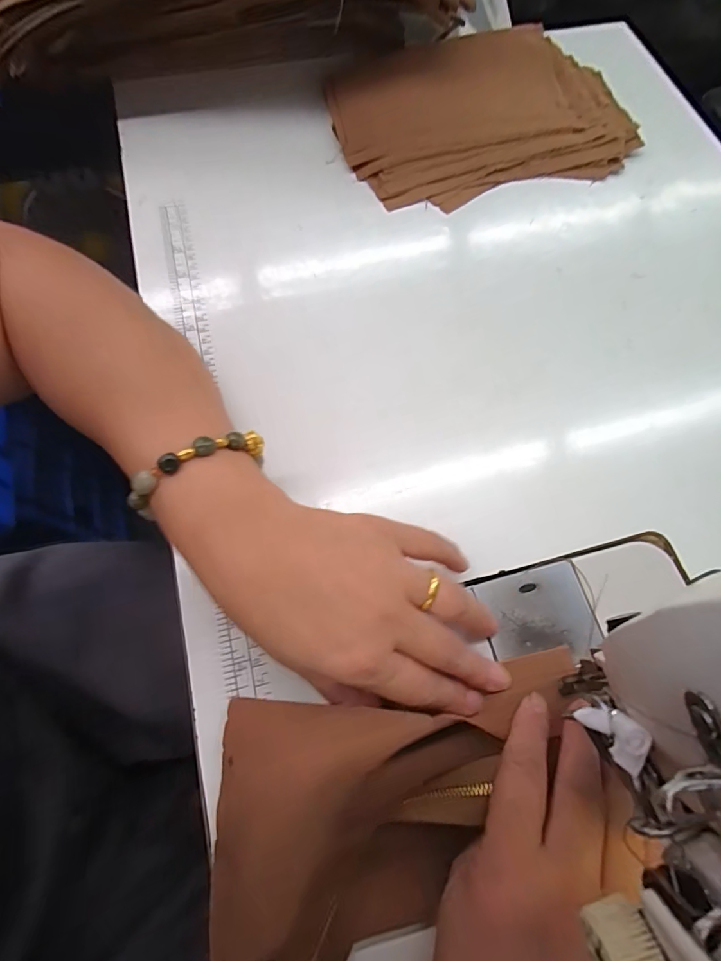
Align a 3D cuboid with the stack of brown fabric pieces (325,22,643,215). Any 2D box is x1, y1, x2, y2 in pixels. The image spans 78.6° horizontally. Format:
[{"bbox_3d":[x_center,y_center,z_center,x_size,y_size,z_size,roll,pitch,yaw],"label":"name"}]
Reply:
[{"bbox_3d":[0.111,-0.330,0.395,0.258,0.036,0.159,-13,71,-7],"label":"stack of brown fabric pieces"}]

